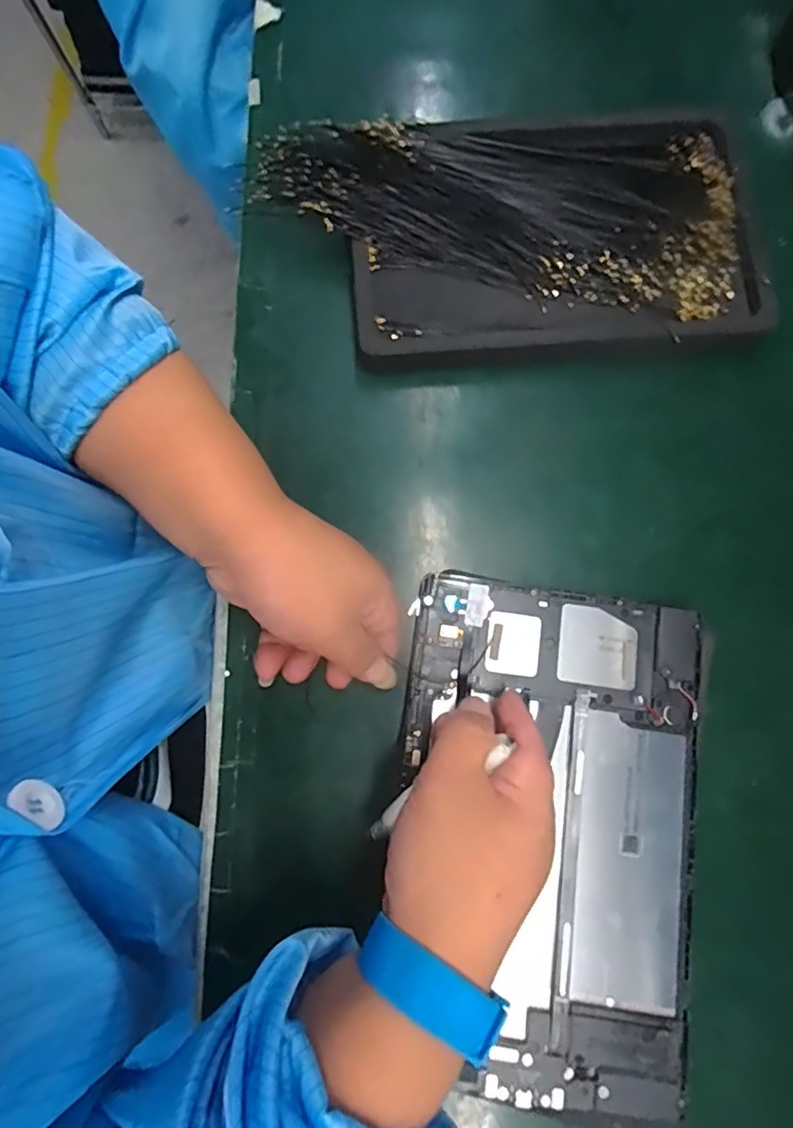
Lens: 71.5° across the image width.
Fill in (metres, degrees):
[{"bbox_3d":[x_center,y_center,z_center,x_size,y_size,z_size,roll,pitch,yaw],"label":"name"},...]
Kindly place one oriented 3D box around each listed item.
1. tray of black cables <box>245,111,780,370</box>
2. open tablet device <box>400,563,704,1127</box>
[{"bbox_3d":[0.071,-0.202,0.335,0.291,0.027,0.159,-5,78,-1],"label":"tray of black cables"},{"bbox_3d":[0.074,0.132,0.279,0.152,0.007,0.239,9,79,2],"label":"open tablet device"}]

